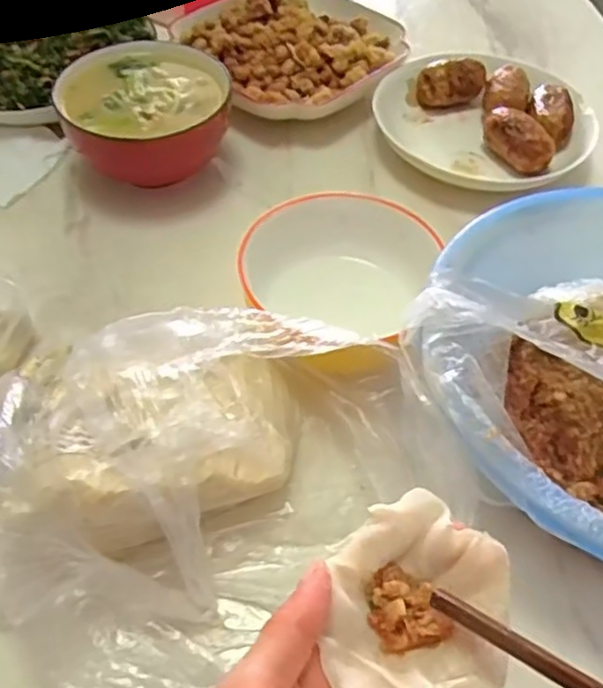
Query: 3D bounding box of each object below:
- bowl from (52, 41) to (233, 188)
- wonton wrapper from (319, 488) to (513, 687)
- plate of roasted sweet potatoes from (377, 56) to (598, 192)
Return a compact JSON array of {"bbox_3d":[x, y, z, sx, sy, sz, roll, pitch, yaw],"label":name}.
[{"bbox_3d":[-0.123,-0.174,0.532,0.123,0.067,0.129,2,53,-2],"label":"bowl"},{"bbox_3d":[0.044,0.097,0.255,0.067,0.027,0.077,20,54,12],"label":"wonton wrapper"},{"bbox_3d":[0.152,-0.194,0.576,0.179,0.040,0.143,7,53,2],"label":"plate of roasted sweet potatoes"}]

